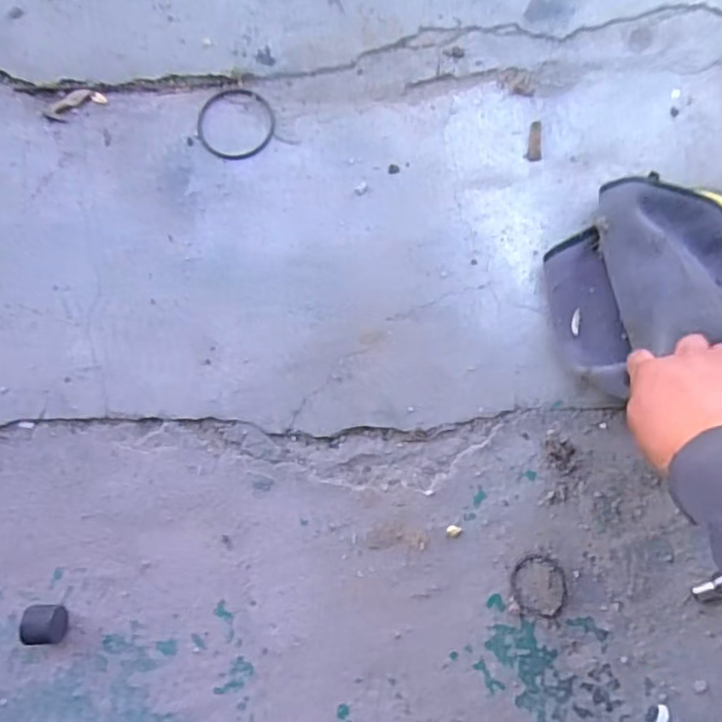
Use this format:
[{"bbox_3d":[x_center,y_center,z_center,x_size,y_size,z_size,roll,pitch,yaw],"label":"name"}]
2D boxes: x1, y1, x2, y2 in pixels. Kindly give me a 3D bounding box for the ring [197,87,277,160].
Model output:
[{"bbox_3d":[-0.128,-0.243,0.627,0.081,0.004,0.079,0,78,2],"label":"ring"}]

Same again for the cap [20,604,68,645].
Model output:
[{"bbox_3d":[-0.296,0.249,0.573,0.031,0.033,0.039,-7,86,2],"label":"cap"}]

